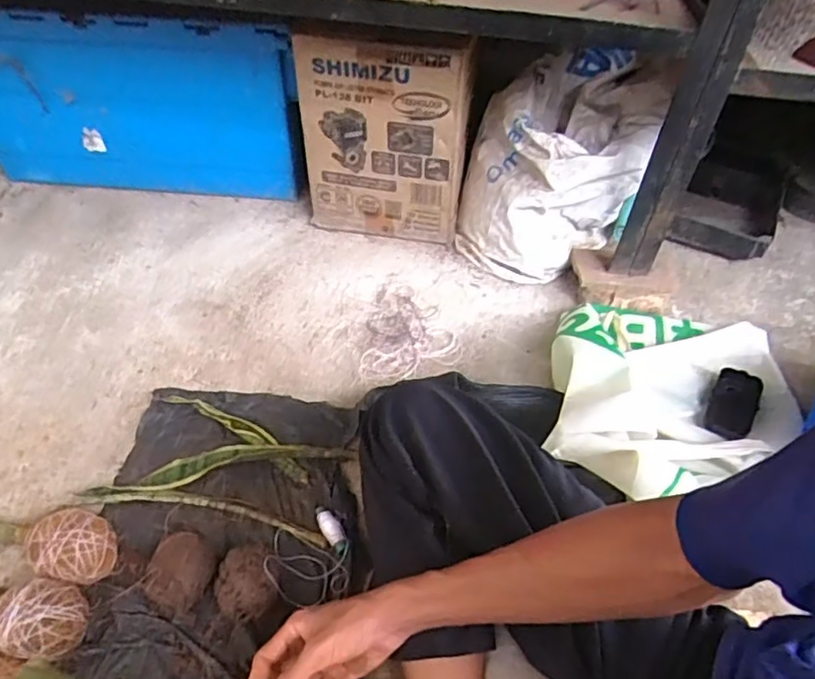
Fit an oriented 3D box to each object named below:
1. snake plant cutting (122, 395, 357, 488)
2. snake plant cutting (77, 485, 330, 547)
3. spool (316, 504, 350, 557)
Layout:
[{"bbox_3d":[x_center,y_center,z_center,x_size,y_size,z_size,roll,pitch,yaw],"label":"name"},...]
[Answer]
[{"bbox_3d":[-0.189,0.132,0.725,0.241,0.023,0.125,6,49,5],"label":"snake plant cutting"},{"bbox_3d":[-0.224,0.191,0.675,0.283,0.017,0.028,9,49,7],"label":"snake plant cutting"},{"bbox_3d":[-0.083,0.206,0.656,0.017,0.015,0.065,-24,53,-20],"label":"spool"}]

